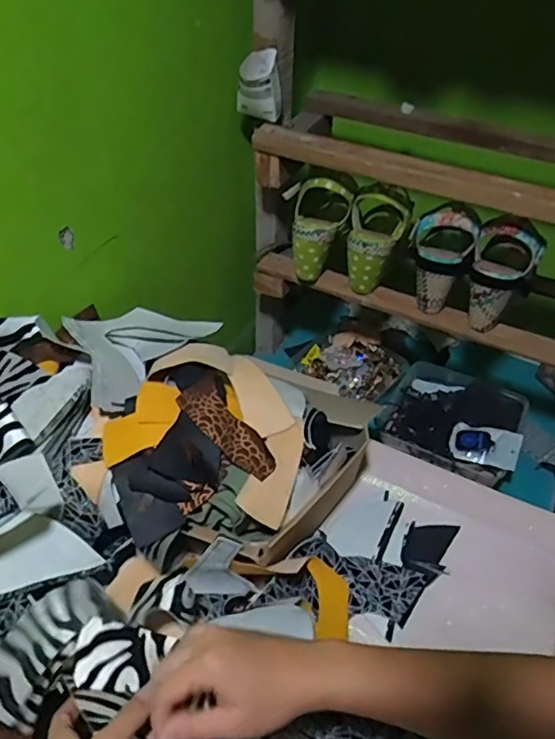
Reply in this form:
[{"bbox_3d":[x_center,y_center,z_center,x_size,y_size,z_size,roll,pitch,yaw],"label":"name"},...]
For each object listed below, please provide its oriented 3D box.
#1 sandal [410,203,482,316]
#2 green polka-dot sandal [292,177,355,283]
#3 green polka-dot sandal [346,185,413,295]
[{"bbox_3d":[0.218,-0.153,0.775,0.082,0.129,0.091,14,44,12],"label":"sandal"},{"bbox_3d":[0.061,-0.201,0.819,0.076,0.130,0.079,7,43,4],"label":"green polka-dot sandal"},{"bbox_3d":[0.137,-0.182,0.802,0.076,0.135,0.085,10,43,7],"label":"green polka-dot sandal"}]

